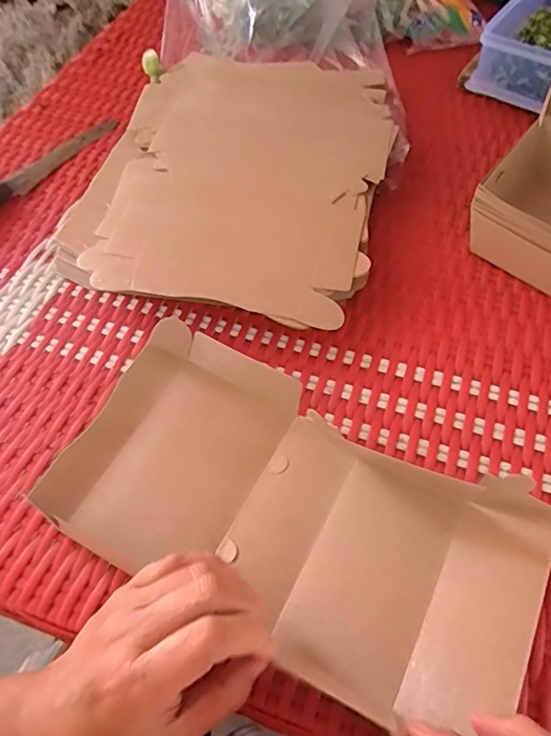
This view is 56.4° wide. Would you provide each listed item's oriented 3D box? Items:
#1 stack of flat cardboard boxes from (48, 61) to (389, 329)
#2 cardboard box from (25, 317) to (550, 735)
[{"bbox_3d":[-0.033,-0.188,0.487,0.259,0.035,0.344,10,57,9],"label":"stack of flat cardboard boxes"},{"bbox_3d":[0.006,0.081,0.308,0.280,0.033,0.149,24,61,20],"label":"cardboard box"}]

